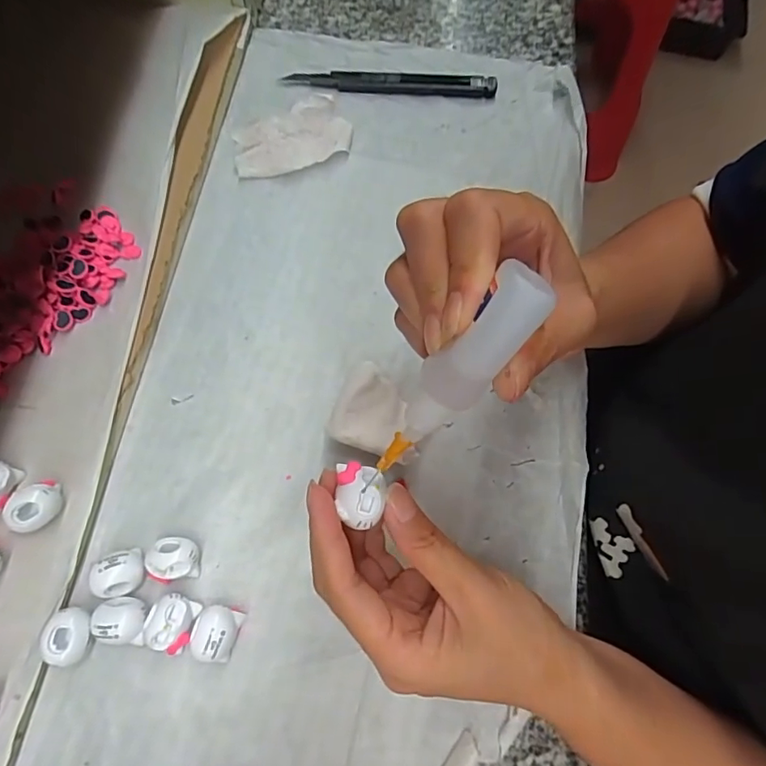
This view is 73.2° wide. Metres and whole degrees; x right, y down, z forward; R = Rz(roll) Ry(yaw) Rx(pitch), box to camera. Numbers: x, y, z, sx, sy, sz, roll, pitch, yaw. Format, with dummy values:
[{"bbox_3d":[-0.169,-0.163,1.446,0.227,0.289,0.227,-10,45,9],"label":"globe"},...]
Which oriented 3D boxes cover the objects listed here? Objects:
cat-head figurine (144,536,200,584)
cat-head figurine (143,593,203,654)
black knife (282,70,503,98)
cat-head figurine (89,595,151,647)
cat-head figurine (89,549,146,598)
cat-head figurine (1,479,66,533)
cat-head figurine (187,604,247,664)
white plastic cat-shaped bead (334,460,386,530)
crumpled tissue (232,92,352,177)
[{"bbox_3d":[-0.108,0.090,0.265,0.027,0.019,0.021,-7,70,-3],"label":"cat-head figurine"},{"bbox_3d":[-0.105,0.118,0.255,0.022,0.017,0.026,9,70,3],"label":"cat-head figurine"},{"bbox_3d":[0.006,-0.224,0.382,0.152,0.006,0.018,4,70,1],"label":"black knife"},{"bbox_3d":[-0.129,0.117,0.255,0.023,0.018,0.020,10,70,3],"label":"cat-head figurine"},{"bbox_3d":[-0.136,0.097,0.263,0.027,0.019,0.022,-5,70,-2],"label":"cat-head figurine"},{"bbox_3d":[-0.174,0.063,0.259,0.017,0.020,0.024,35,74,11],"label":"cat-head figurine"},{"bbox_3d":[-0.083,0.122,0.253,0.023,0.018,0.025,22,71,7],"label":"cat-head figurine"},{"bbox_3d":[-0.009,0.044,0.208,0.019,0.008,0.024,4,71,2],"label":"white plastic cat-shaped bead"},{"bbox_3d":[-0.064,-0.171,0.361,0.083,0.009,0.054,-24,72,-9],"label":"crumpled tissue"}]

